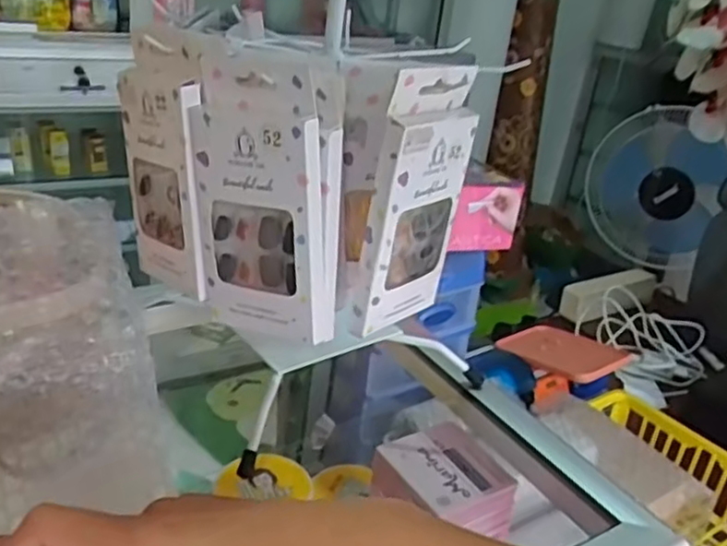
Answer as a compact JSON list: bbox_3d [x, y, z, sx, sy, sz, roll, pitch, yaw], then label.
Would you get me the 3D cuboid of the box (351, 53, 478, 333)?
[{"bbox_3d":[0.029,-0.038,0.384,0.014,0.137,0.070,26,31,33],"label":"box"}]

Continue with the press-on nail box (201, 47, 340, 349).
[{"bbox_3d":[-0.049,-0.036,0.370,0.072,0.147,0.023,6,19,22],"label":"press-on nail box"}]

